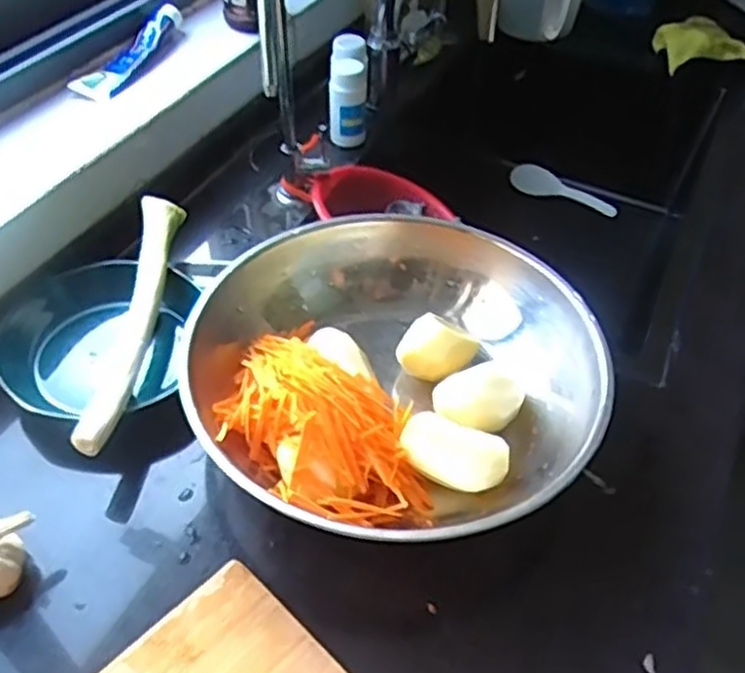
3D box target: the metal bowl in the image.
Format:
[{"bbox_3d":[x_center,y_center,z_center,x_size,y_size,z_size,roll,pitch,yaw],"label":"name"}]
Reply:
[{"bbox_3d":[0.017,0.030,0.577,0.298,0.083,0.298,2,47,-2],"label":"metal bowl"}]

